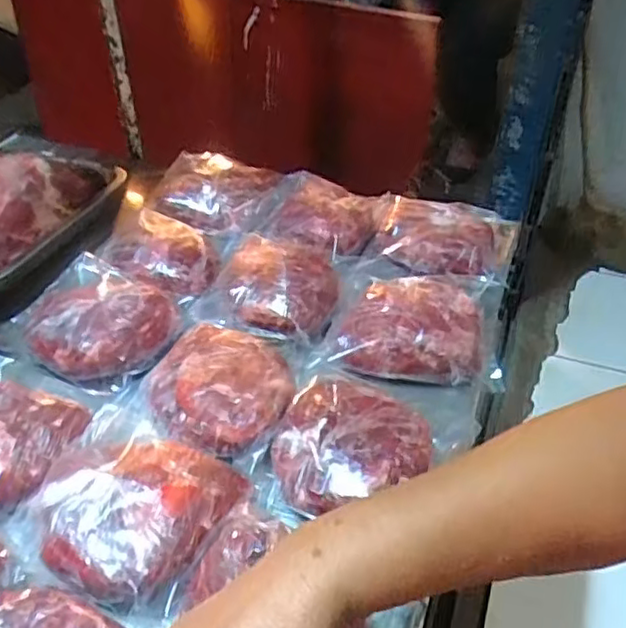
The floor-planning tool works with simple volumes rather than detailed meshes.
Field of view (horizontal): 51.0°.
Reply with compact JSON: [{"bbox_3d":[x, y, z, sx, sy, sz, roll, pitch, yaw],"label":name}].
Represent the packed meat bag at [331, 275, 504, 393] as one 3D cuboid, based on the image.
[{"bbox_3d":[0.093,0.001,0.623,0.145,0.049,0.140,3,39,4],"label":"packed meat bag"}]

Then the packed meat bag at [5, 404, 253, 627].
[{"bbox_3d":[-0.127,0.135,0.464,0.140,0.042,0.131,16,42,18],"label":"packed meat bag"}]

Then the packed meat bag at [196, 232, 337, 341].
[{"bbox_3d":[-0.035,-0.028,0.643,0.121,0.037,0.110,13,41,15],"label":"packed meat bag"}]

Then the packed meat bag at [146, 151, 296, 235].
[{"bbox_3d":[-0.119,-0.150,0.810,0.162,0.046,0.135,11,40,13],"label":"packed meat bag"}]

